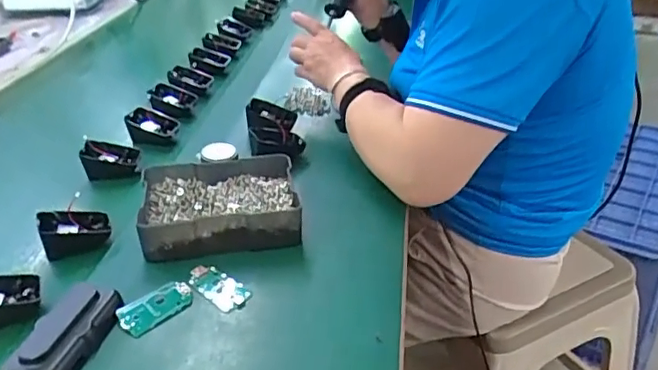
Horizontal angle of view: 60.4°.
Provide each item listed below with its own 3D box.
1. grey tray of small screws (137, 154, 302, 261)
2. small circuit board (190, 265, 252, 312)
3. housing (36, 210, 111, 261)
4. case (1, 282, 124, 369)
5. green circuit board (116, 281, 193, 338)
[{"bbox_3d":[-0.114,0.017,0.599,0.159,0.040,0.131,-7,37,-7],"label":"grey tray of small screws"},{"bbox_3d":[-0.102,0.093,0.521,0.066,0.006,0.031,25,44,32],"label":"small circuit board"},{"bbox_3d":[-0.262,0.046,0.583,0.066,0.035,0.046,-13,35,-23],"label":"housing"},{"bbox_3d":[-0.214,0.123,0.460,0.052,0.030,0.103,6,37,10],"label":"case"},{"bbox_3d":[-0.151,0.106,0.497,0.031,0.006,0.064,41,46,23],"label":"green circuit board"}]

